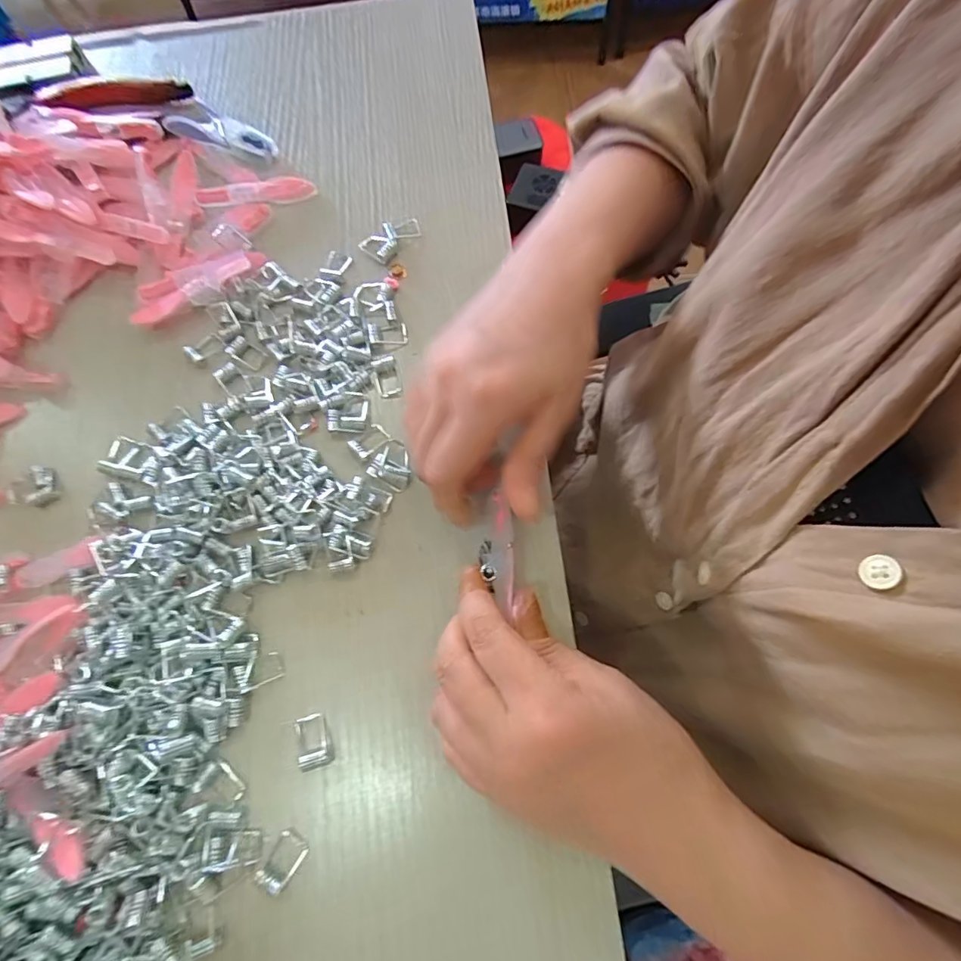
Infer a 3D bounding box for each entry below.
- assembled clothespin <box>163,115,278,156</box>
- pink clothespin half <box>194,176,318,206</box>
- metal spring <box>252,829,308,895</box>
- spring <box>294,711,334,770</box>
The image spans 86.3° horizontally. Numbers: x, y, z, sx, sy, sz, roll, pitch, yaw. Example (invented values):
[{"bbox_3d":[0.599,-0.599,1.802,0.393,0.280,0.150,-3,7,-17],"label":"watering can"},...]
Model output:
[{"bbox_3d":[-0.182,-0.244,0.360,0.079,0.011,0.020,15,73,3],"label":"assembled clothespin"},{"bbox_3d":[-0.152,-0.195,0.345,0.078,0.009,0.013,-8,73,-4],"label":"pink clothespin half"},{"bbox_3d":[-0.089,0.172,0.231,0.015,0.004,0.024,29,74,7],"label":"metal spring"},{"bbox_3d":[-0.080,0.124,0.245,0.015,0.005,0.023,-14,73,-6],"label":"spring"}]

